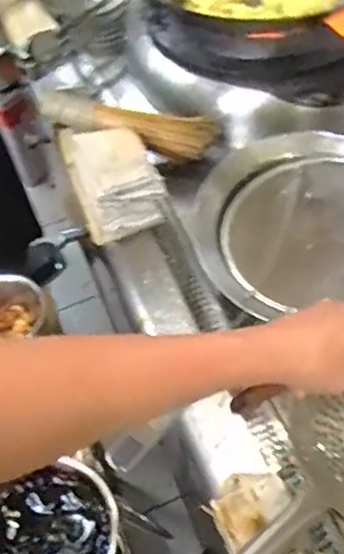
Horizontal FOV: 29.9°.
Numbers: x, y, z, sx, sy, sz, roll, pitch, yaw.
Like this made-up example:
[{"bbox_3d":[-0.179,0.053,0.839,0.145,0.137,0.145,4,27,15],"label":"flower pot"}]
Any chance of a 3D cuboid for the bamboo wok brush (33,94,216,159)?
[{"bbox_3d":[-0.067,-0.248,1.041,0.277,0.072,0.079,13,58,10],"label":"bamboo wok brush"}]

